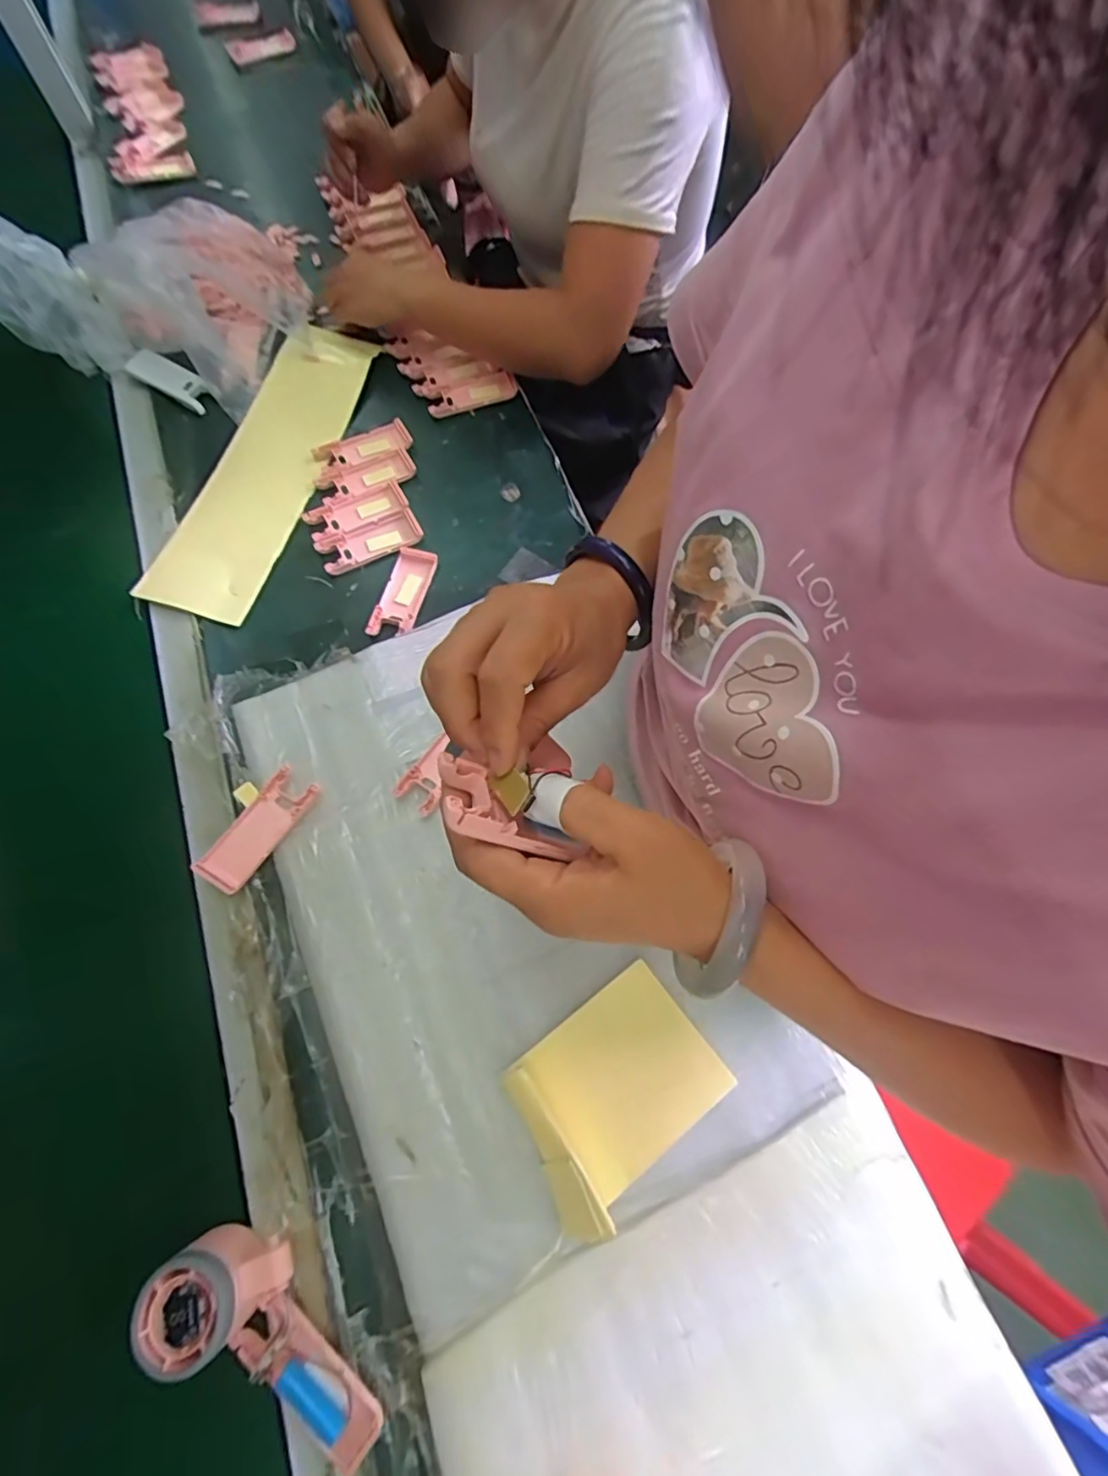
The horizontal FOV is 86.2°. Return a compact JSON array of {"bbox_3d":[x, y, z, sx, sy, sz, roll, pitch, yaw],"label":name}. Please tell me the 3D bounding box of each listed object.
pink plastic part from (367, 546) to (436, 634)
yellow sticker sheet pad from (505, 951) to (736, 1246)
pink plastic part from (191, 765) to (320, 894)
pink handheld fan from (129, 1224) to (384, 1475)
[{"bbox_3d":[-0.151,-0.148,0.597,0.040,0.008,0.108,13,69,4],"label":"pink plastic part"},{"bbox_3d":[0.043,0.253,0.428,0.147,0.022,0.110,-35,73,-14],"label":"yellow sticker sheet pad"},{"bbox_3d":[-0.243,0.075,0.489,0.039,0.018,0.102,31,71,10],"label":"pink plastic part"},{"bbox_3d":[-0.171,0.368,0.367,0.157,0.046,0.074,26,70,9],"label":"pink handheld fan"}]

